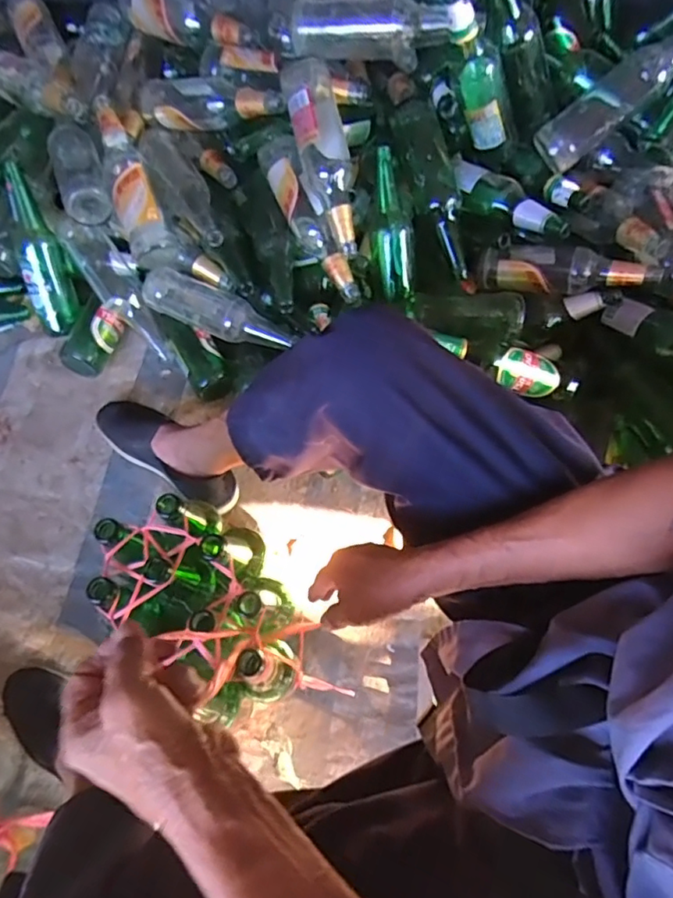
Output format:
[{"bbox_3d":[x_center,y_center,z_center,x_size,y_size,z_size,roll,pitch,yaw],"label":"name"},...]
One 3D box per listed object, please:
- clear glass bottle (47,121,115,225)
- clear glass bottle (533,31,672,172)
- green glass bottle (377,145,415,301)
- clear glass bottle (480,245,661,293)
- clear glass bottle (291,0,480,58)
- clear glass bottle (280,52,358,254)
[{"bbox_3d":[-0.400,-0.431,0.841,0.072,0.061,0.180,-21,71,-8],"label":"clear glass bottle"},{"bbox_3d":[0.401,-0.503,0.741,0.271,0.060,0.079,-35,69,26],"label":"clear glass bottle"},{"bbox_3d":[0.084,-0.333,0.816,0.055,0.054,0.208,-10,108,-4],"label":"green glass bottle"},{"bbox_3d":[0.344,-0.272,0.818,0.255,0.055,0.059,10,69,22],"label":"clear glass bottle"},{"bbox_3d":[0.065,-0.579,0.735,0.252,0.071,0.071,15,69,19],"label":"clear glass bottle"},{"bbox_3d":[-0.013,-0.410,0.778,0.073,0.070,0.261,-17,100,-7],"label":"clear glass bottle"}]

